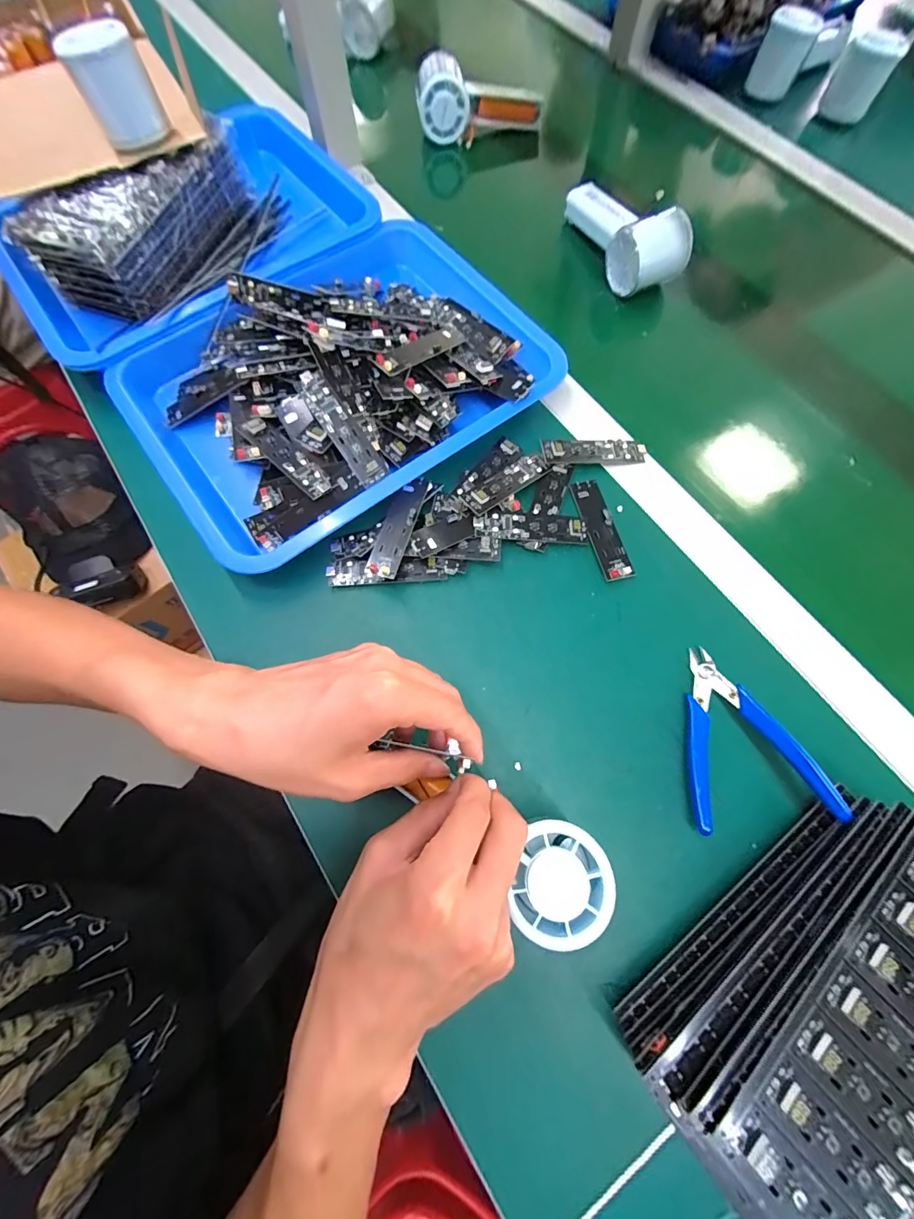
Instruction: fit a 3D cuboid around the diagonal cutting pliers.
[{"bbox_3d":[0.187,0.082,0.291,0.080,0.009,0.113,-12,63,11],"label":"diagonal cutting pliers"}]

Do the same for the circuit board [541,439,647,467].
[{"bbox_3d":[0.118,-0.134,0.369,0.091,0.006,0.023,-5,84,-12],"label":"circuit board"}]

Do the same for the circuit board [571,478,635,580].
[{"bbox_3d":[0.116,-0.066,0.350,0.025,0.007,0.091,-13,72,-4],"label":"circuit board"}]

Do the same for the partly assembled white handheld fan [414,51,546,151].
[{"bbox_3d":[0.028,-0.615,0.522,0.152,0.059,0.051,-5,72,-1],"label":"partly assembled white handheld fan"}]

